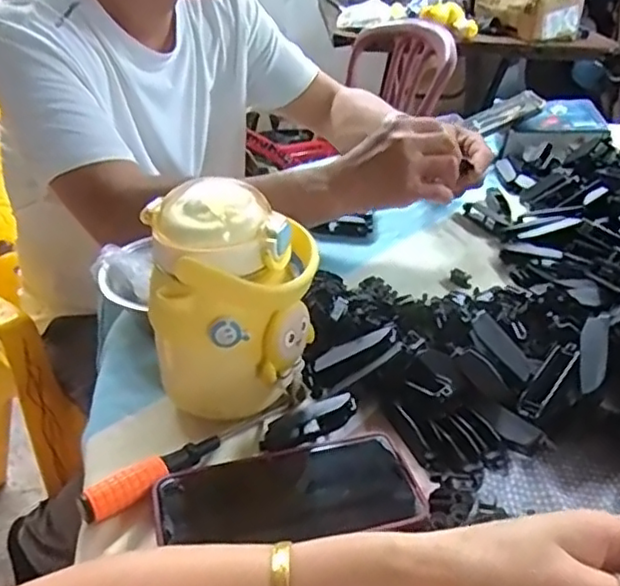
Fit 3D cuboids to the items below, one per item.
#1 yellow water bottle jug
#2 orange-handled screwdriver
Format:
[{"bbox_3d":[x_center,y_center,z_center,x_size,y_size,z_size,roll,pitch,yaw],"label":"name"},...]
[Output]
[{"bbox_3d":[-0.059,0.009,0.442,0.114,0.149,0.091,16,36,22],"label":"yellow water bottle jug"},{"bbox_3d":[-0.076,0.103,0.432,0.158,0.021,0.020,-28,42,-36],"label":"orange-handled screwdriver"}]

